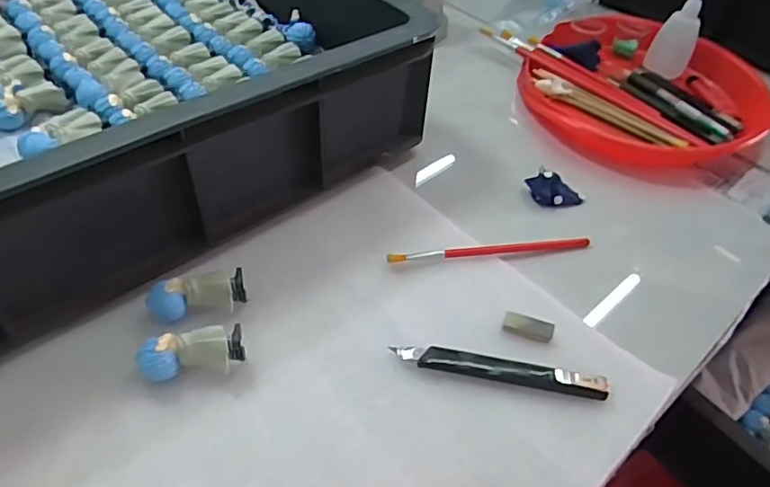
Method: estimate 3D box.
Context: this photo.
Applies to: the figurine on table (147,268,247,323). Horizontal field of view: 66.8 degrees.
[{"bbox_3d":[-0.125,0.035,0.389,0.060,0.031,0.022,-3,48,-8],"label":"figurine on table"}]

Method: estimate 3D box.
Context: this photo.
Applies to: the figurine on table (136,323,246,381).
[{"bbox_3d":[-0.118,0.070,0.359,0.059,0.031,0.024,-7,49,-12],"label":"figurine on table"}]

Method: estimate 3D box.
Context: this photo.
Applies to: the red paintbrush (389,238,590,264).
[{"bbox_3d":[0.083,0.005,0.454,0.164,0.011,0.013,-6,50,-11],"label":"red paintbrush"}]

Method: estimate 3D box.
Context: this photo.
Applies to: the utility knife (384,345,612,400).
[{"bbox_3d":[0.075,0.080,0.376,0.136,0.008,0.018,9,47,3],"label":"utility knife"}]

